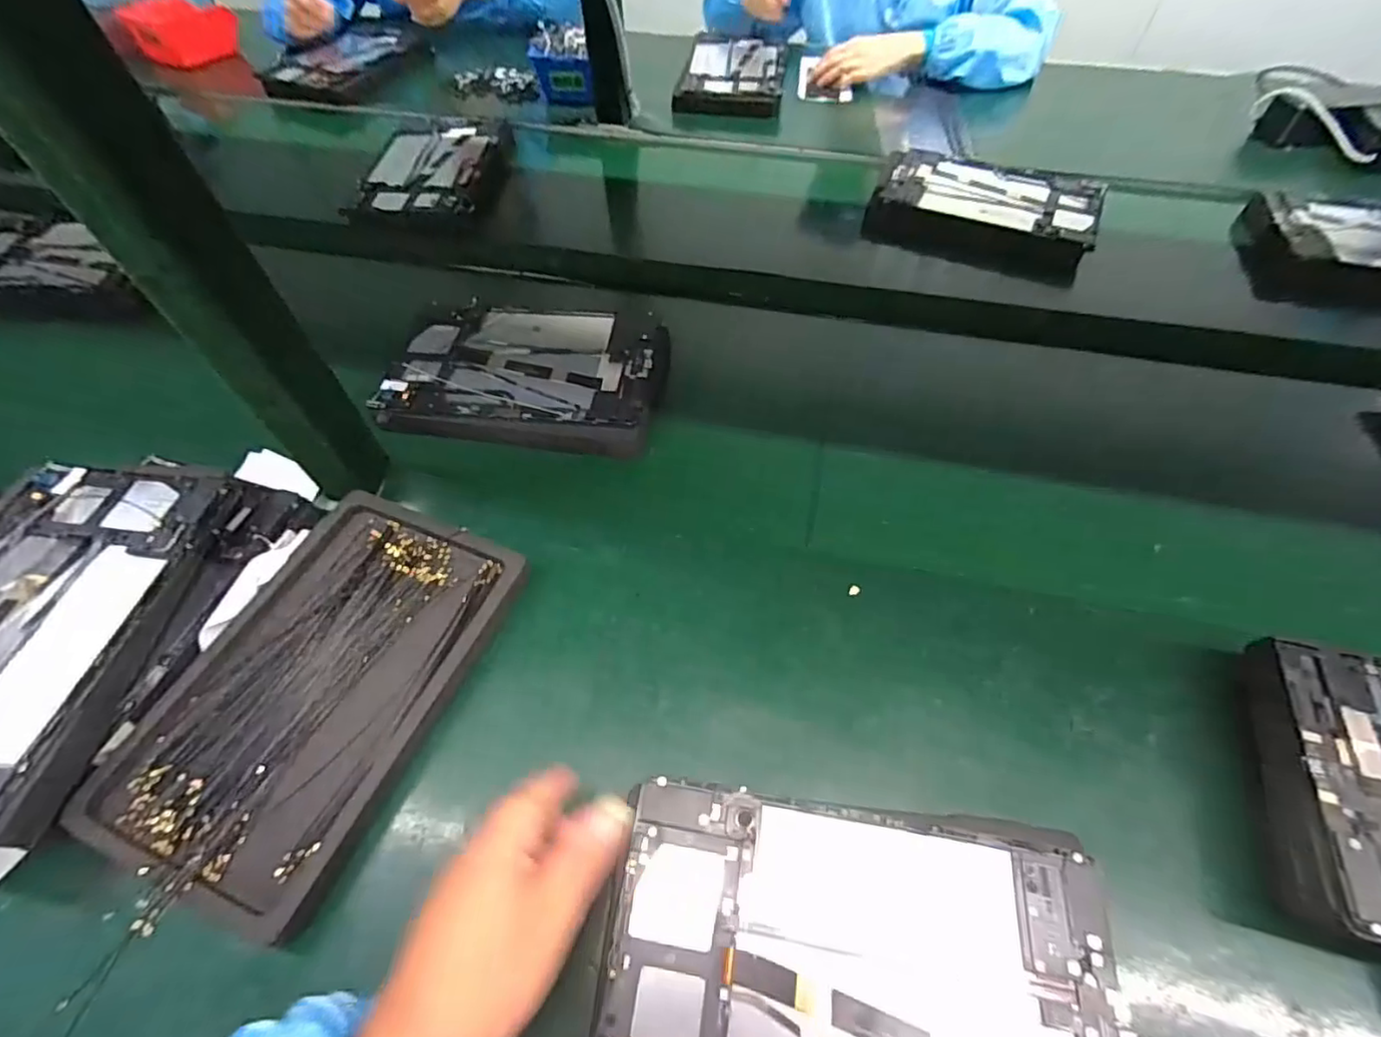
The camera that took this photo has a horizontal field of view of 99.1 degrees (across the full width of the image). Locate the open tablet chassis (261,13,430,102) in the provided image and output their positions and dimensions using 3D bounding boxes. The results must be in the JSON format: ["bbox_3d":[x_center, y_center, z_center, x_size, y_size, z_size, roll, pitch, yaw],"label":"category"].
[{"bbox_3d":[-0.561,-0.751,0.968,0.155,0.036,0.265,22,59,13],"label":"open tablet chassis"}]

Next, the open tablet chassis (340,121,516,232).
[{"bbox_3d":[-0.331,-0.444,0.764,0.161,0.029,0.260,0,58,-2],"label":"open tablet chassis"}]

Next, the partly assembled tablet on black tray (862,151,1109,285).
[{"bbox_3d":[0.364,-0.385,0.738,0.259,0.051,0.155,19,59,11],"label":"partly assembled tablet on black tray"}]

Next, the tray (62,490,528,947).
[{"bbox_3d":[-0.236,0.101,0.380,0.161,0.023,0.251,19,59,12],"label":"tray"}]

